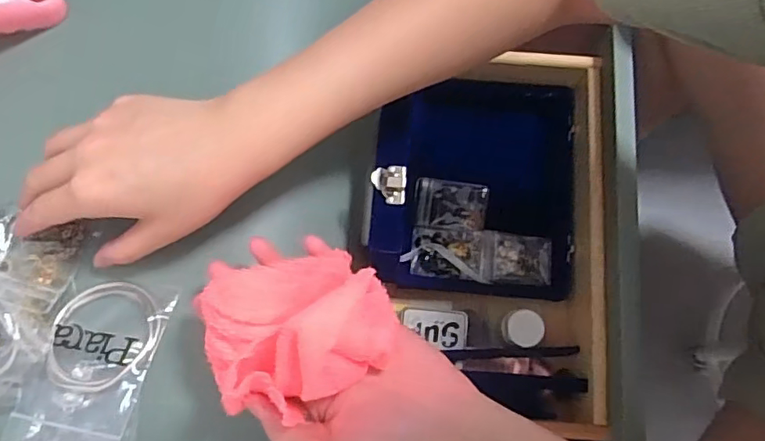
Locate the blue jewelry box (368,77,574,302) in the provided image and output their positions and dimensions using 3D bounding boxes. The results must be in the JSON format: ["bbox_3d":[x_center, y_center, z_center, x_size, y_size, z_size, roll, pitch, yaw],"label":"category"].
[{"bbox_3d":[0.086,-0.034,0.536,0.184,0.038,0.200,4,78,1],"label":"blue jewelry box"}]

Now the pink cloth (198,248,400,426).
[{"bbox_3d":[-0.043,0.051,0.273,0.090,0.052,0.072,-12,78,-2],"label":"pink cloth"}]

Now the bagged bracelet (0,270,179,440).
[{"bbox_3d":[-0.165,0.088,0.304,0.073,0.019,0.119,4,78,1],"label":"bagged bracelet"}]

